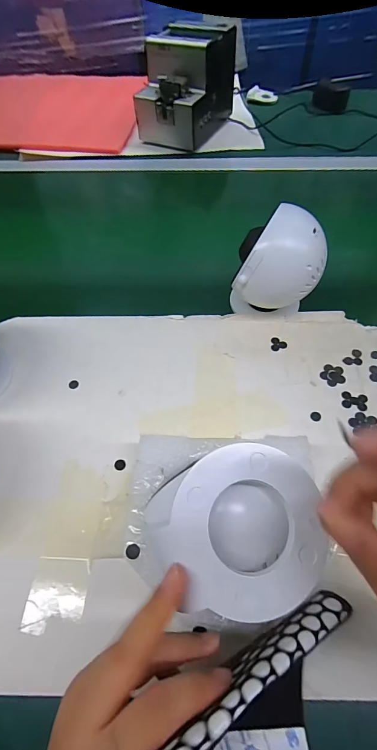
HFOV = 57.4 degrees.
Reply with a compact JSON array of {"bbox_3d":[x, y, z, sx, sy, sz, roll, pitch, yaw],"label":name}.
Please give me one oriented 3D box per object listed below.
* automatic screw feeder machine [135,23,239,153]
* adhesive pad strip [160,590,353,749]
[{"bbox_3d":[-0.004,-0.554,0.667,0.124,0.133,0.178,23,59,16],"label":"automatic screw feeder machine"},{"bbox_3d":[0.036,0.139,0.166,0.120,0.005,0.020,-11,14,-33],"label":"adhesive pad strip"}]

